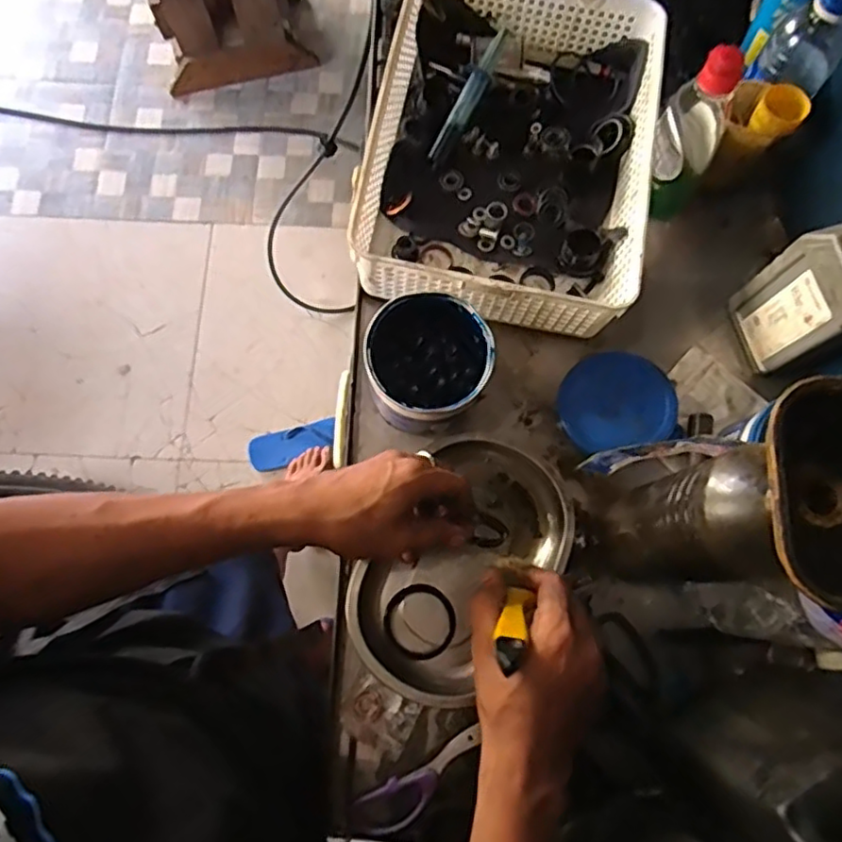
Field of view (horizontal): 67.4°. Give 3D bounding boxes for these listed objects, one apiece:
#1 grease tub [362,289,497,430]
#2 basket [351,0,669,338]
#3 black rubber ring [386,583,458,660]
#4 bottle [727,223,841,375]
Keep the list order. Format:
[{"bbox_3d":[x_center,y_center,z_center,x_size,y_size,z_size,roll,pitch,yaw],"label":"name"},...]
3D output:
[{"bbox_3d":[0.004,-0.050,0.540,0.105,0.089,0.102,0,76,-1],"label":"grease tub"},{"bbox_3d":[0.085,-0.257,0.601,0.250,0.086,0.329,10,76,2],"label":"basket"},{"bbox_3d":[0.000,0.169,0.532,0.057,0.004,0.060,1,65,-3],"label":"black rubber ring"},{"bbox_3d":[0.321,-0.102,0.506,0.049,0.173,0.085,-9,76,-3],"label":"bottle"}]

